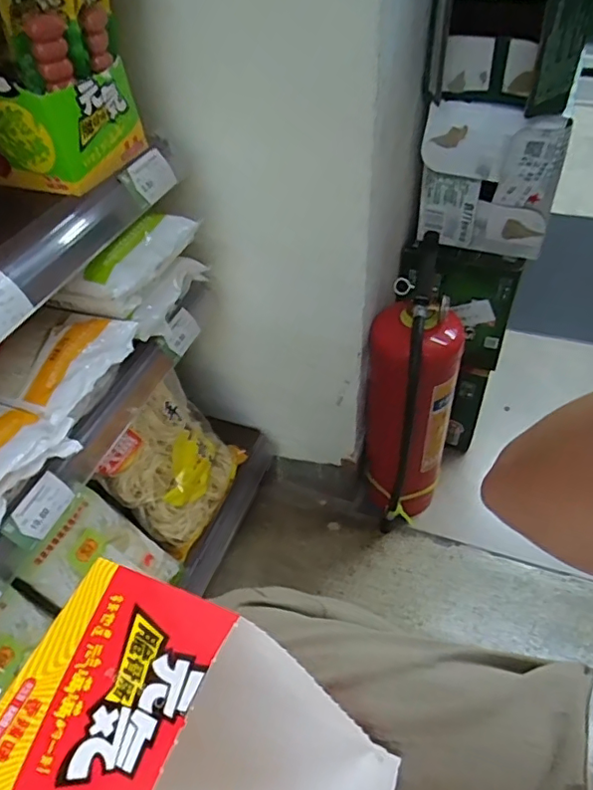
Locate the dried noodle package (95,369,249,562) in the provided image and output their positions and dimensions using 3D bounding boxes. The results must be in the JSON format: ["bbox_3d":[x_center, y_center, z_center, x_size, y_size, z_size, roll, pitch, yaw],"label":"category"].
[{"bbox_3d":[-0.171,0.096,0.845,0.072,0.215,0.212,-2,40,38],"label":"dried noodle package"}]

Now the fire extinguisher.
[{"bbox_3d":[0.184,0.043,0.924,0.139,0.441,0.126,-27,50,-20],"label":"fire extinguisher"}]

